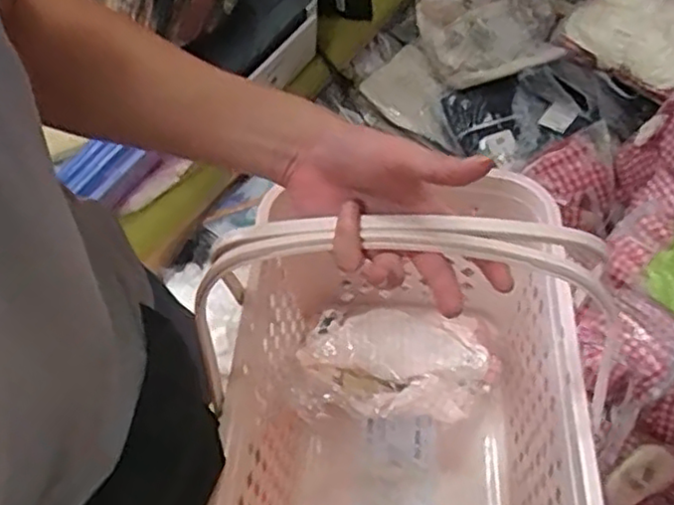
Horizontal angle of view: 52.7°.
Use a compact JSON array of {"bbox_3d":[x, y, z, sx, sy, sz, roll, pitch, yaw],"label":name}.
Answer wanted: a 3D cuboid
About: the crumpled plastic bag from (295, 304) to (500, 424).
[{"bbox_3d":[0.066,0.107,0.726,0.197,0.079,0.144,17,62,8],"label":"crumpled plastic bag"}]

